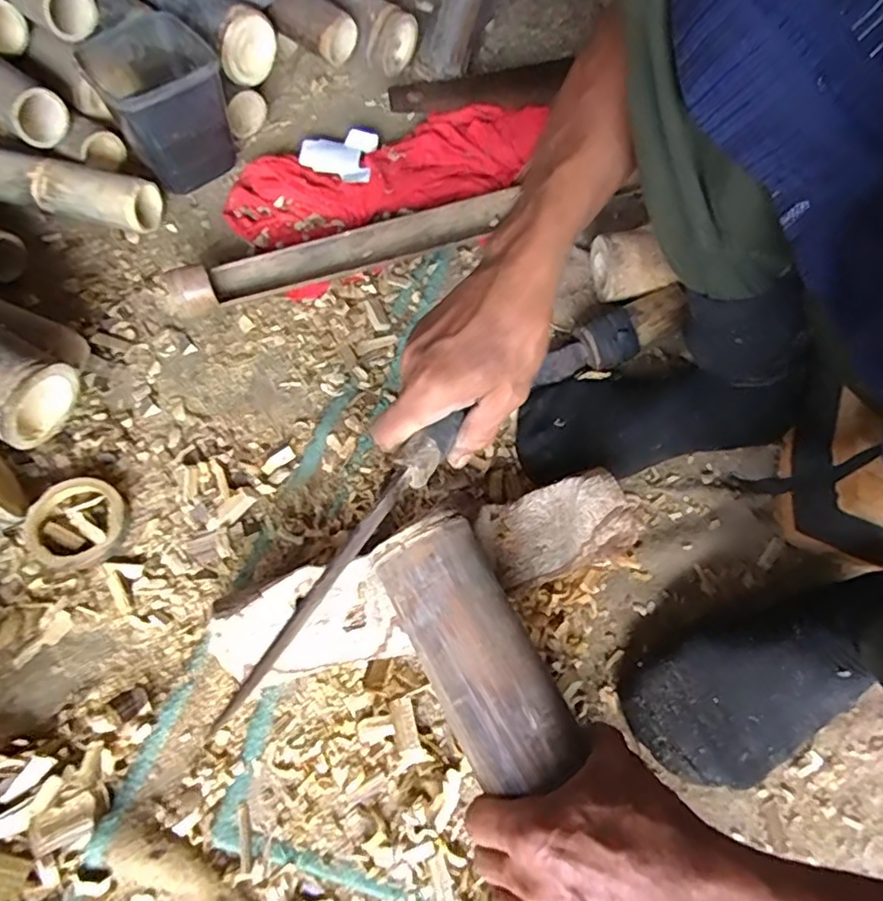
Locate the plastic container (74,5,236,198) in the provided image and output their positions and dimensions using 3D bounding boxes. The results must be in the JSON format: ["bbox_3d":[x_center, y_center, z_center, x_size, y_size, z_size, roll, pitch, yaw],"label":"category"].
[{"bbox_3d":[-0.294,-0.366,0.651,0.114,0.124,0.130,-35,71,-15],"label":"plastic container"}]

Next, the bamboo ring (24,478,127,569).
[{"bbox_3d":[-0.312,0.062,0.519,0.076,0.022,0.079,0,66,-1],"label":"bamboo ring"}]

